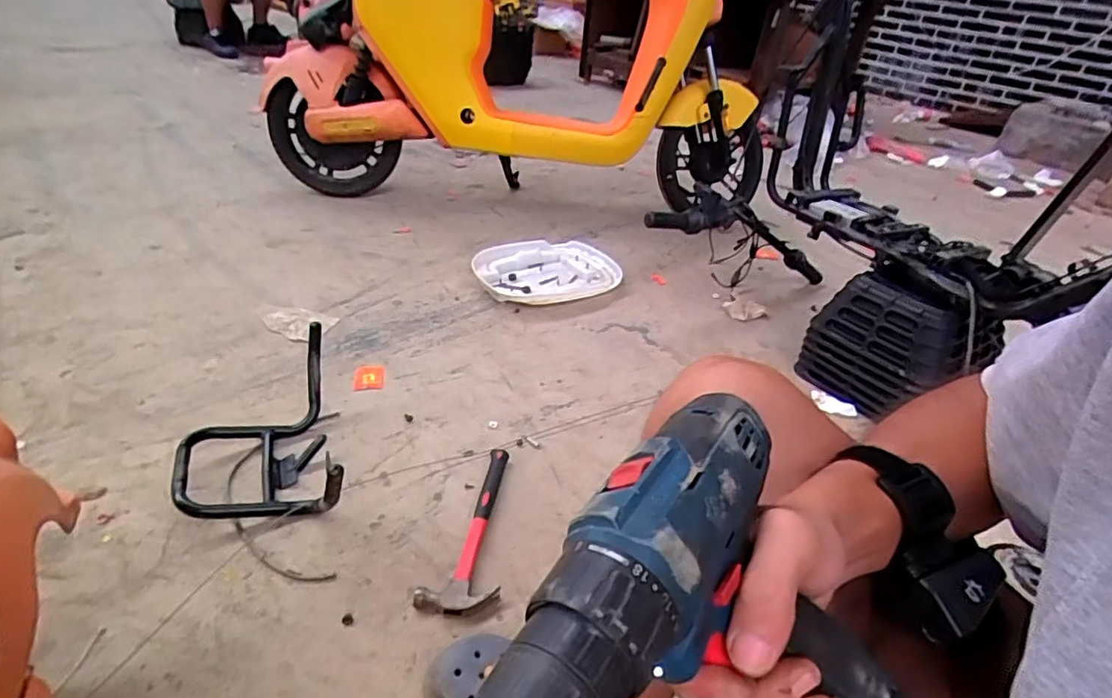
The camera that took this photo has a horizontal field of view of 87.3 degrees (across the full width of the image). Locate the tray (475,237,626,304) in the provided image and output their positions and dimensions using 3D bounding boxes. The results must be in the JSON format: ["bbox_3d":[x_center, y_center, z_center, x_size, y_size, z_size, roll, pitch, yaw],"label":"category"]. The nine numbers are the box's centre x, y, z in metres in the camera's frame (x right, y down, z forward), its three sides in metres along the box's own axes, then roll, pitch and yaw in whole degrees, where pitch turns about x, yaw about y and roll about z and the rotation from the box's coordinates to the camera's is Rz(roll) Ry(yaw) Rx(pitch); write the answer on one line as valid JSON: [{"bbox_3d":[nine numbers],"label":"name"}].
[{"bbox_3d":[-0.018,-0.196,1.457,0.365,0.049,0.261,-19,42,-34],"label":"tray"}]

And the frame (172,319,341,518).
[{"bbox_3d":[-0.420,0.134,0.817,0.211,0.134,0.316,-8,37,-22],"label":"frame"}]

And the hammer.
[{"bbox_3d":[-0.100,0.245,0.813,0.089,0.026,0.271,12,34,7],"label":"hammer"}]

